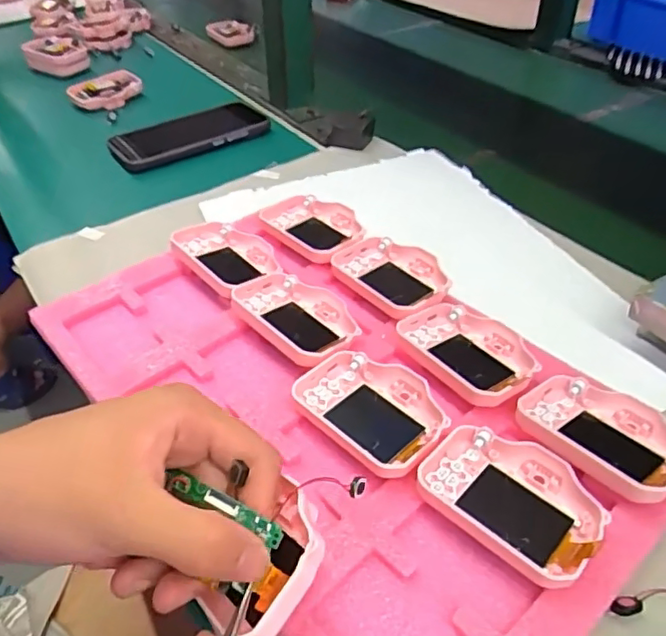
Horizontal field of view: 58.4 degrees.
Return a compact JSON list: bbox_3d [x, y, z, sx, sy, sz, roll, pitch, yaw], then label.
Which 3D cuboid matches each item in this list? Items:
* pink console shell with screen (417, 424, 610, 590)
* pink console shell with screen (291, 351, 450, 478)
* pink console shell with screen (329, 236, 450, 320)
[{"bbox_3d":[0.088,0.087,0.293,0.082,0.018,0.061,30,49,31],"label":"pink console shell with screen"},{"bbox_3d":[0.022,0.051,0.337,0.061,0.015,0.085,-32,49,-31],"label":"pink console shell with screen"},{"bbox_3d":[0.044,-0.031,0.429,0.060,0.013,0.084,-26,46,-26],"label":"pink console shell with screen"}]

